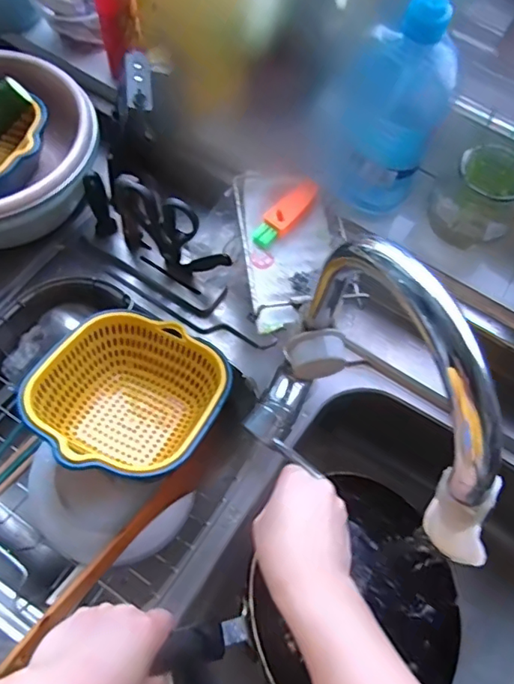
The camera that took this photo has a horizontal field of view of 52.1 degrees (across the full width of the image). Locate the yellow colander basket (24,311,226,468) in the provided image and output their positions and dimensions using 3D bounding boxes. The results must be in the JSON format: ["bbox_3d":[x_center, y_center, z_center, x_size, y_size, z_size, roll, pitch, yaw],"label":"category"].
[{"bbox_3d":[-0.127,0.065,0.538,0.178,0.094,0.178,26,59,11],"label":"yellow colander basket"}]

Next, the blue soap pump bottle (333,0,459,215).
[{"bbox_3d":[0.126,-0.235,0.480,0.103,0.214,0.073,22,67,8],"label":"blue soap pump bottle"}]

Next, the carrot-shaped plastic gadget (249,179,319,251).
[{"bbox_3d":[0.031,-0.136,0.547,0.025,0.016,0.095,35,69,13],"label":"carrot-shaped plastic gadget"}]

